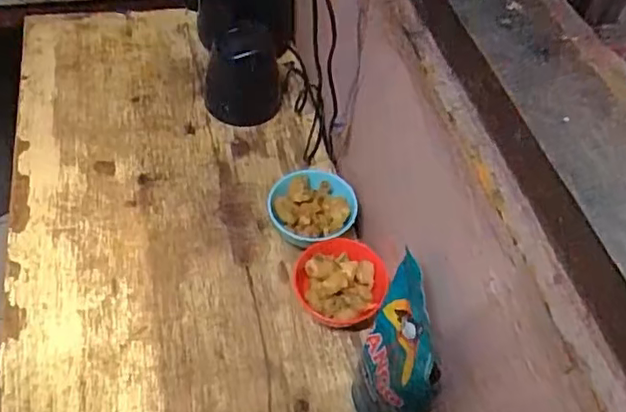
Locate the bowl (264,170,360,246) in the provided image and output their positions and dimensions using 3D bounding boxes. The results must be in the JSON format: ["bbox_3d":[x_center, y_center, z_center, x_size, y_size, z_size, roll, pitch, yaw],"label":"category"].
[{"bbox_3d":[-0.001,0.009,0.777,0.107,0.057,0.102,3,53,-3],"label":"bowl"}]

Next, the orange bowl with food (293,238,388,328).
[{"bbox_3d":[0.034,0.098,0.720,0.107,0.046,0.103,3,53,-3],"label":"orange bowl with food"}]

